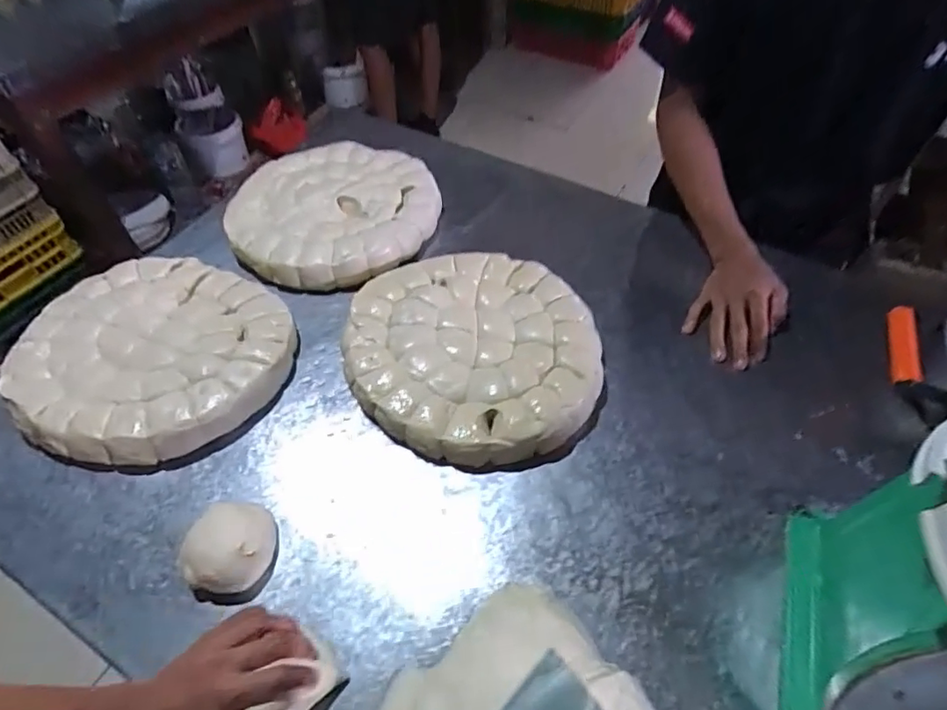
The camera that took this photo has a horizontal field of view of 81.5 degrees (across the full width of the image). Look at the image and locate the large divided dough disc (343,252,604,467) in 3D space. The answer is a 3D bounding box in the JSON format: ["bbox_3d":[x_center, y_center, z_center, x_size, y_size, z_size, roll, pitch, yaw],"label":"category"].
[{"bbox_3d":[-0.001,-0.013,0.703,0.304,0.046,0.311,-1,55,2],"label":"large divided dough disc"}]

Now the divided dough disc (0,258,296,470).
[{"bbox_3d":[-0.406,-0.003,0.699,0.306,0.048,0.311,-1,55,2],"label":"divided dough disc"}]

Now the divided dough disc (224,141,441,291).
[{"bbox_3d":[-0.215,-0.240,0.865,0.302,0.052,0.317,-1,55,2],"label":"divided dough disc"}]

